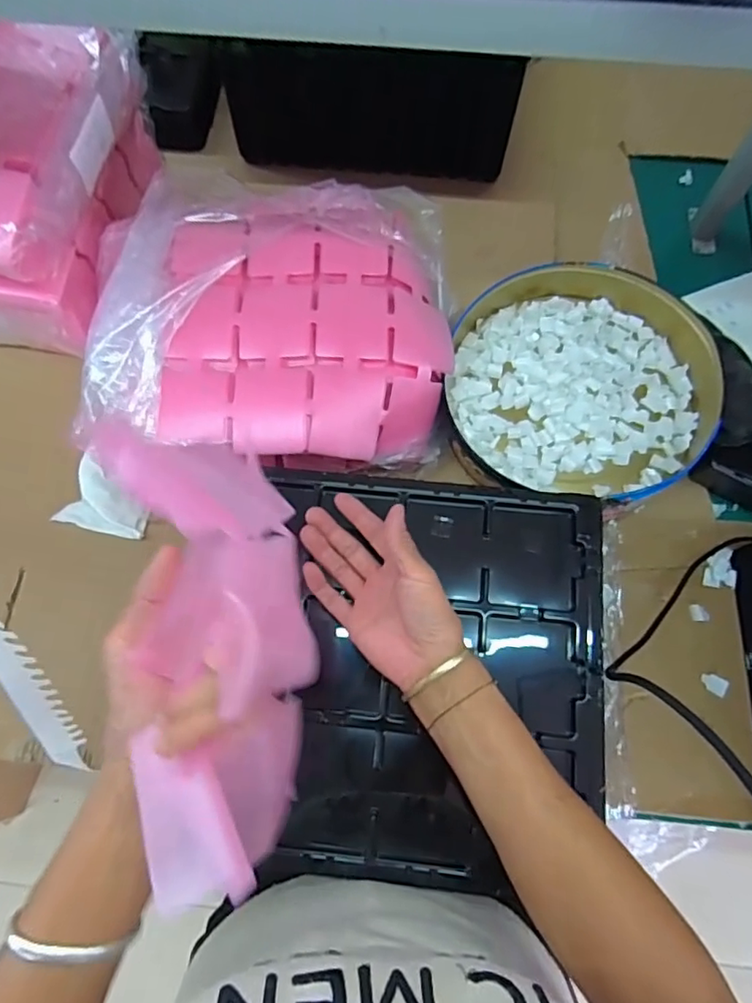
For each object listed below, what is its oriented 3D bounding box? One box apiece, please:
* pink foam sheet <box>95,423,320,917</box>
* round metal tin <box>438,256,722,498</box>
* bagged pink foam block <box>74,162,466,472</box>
[{"bbox_3d":[-0.088,0.060,0.333,0.077,0.153,0.265,-8,64,-3],"label":"pink foam sheet"},{"bbox_3d":[0.240,-0.143,0.680,0.293,0.093,0.278,0,72,0],"label":"round metal tin"},{"bbox_3d":[-0.115,-0.203,0.645,0.392,0.127,0.337,-1,72,0],"label":"bagged pink foam block"}]

